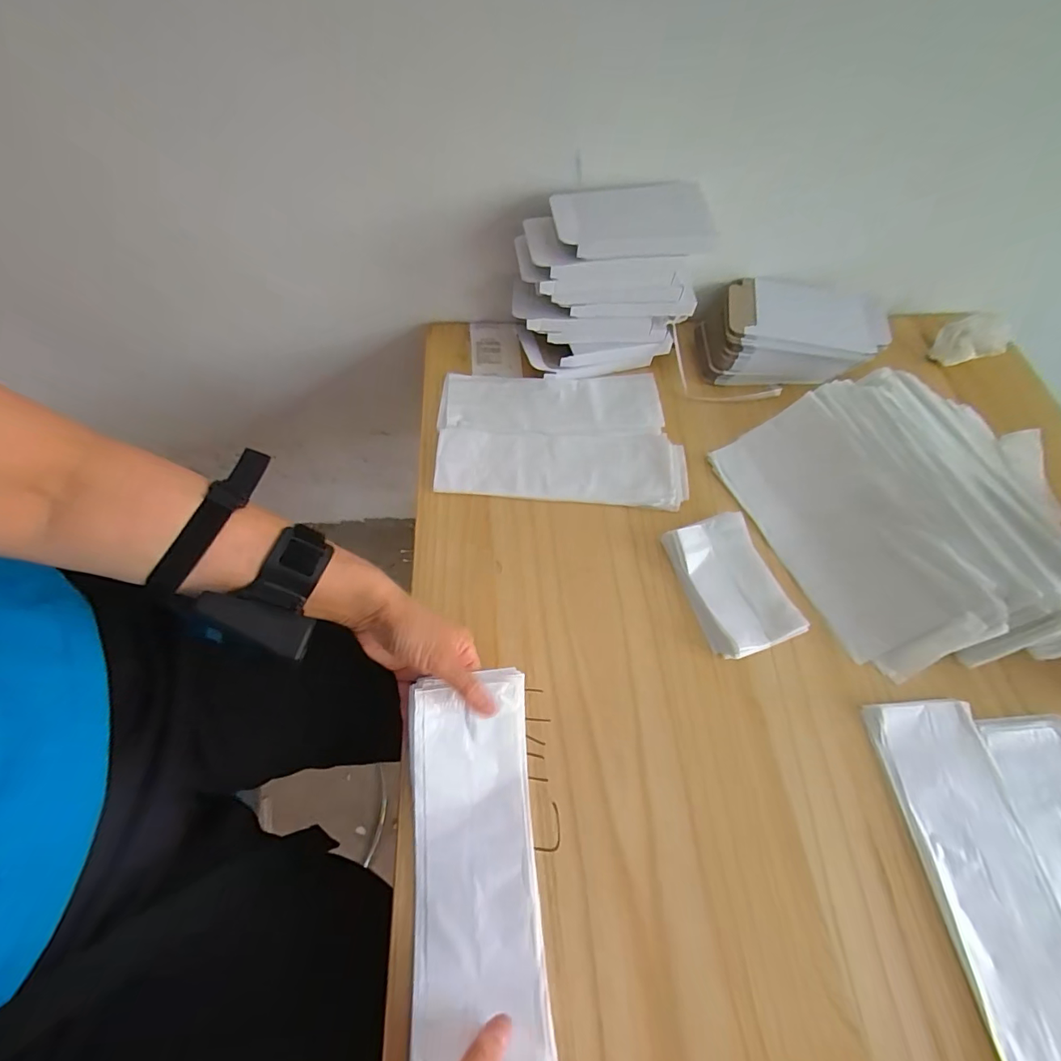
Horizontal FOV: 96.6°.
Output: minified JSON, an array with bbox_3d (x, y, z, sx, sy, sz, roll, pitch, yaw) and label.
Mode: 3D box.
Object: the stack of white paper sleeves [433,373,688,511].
[{"bbox_3d":[0.032,-0.110,0.527,0.268,0.016,0.168,4,63,2],"label":"stack of white paper sleeves"}]

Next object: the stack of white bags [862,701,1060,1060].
[{"bbox_3d":[0.338,0.257,0.345,0.088,0.009,0.245,-4,63,-2],"label":"stack of white bags"}]

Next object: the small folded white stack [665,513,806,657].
[{"bbox_3d":[0.189,0.049,0.447,0.082,0.016,0.128,-15,64,-7],"label":"small folded white stack"}]

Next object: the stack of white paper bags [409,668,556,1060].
[{"bbox_3d":[-0.039,0.229,0.330,0.088,0.033,0.240,-7,63,-3],"label":"stack of white paper bags"}]

